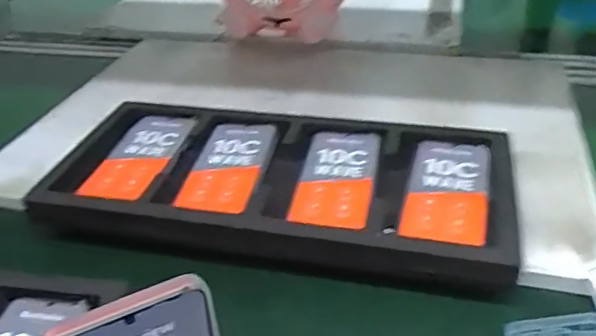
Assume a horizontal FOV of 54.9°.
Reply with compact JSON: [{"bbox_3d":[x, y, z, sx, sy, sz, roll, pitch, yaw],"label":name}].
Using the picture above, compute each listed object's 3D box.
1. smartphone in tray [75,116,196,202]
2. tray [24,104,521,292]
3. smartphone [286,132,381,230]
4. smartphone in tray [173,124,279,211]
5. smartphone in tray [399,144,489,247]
[{"bbox_3d":[-0.179,-0.016,0.659,0.083,0.015,0.161,7,36,14],"label":"smartphone in tray"},{"bbox_3d":[-0.021,0.011,0.615,0.469,0.031,0.221,6,35,13],"label":"tray"},{"bbox_3d":[0.042,0.007,0.605,0.074,0.004,0.170,5,35,11],"label":"smartphone"},{"bbox_3d":[-0.075,-0.004,0.633,0.074,0.007,0.170,4,35,10],"label":"smartphone in tray"},{"bbox_3d":[0.152,0.022,0.583,0.078,0.010,0.167,8,36,15],"label":"smartphone in tray"}]

